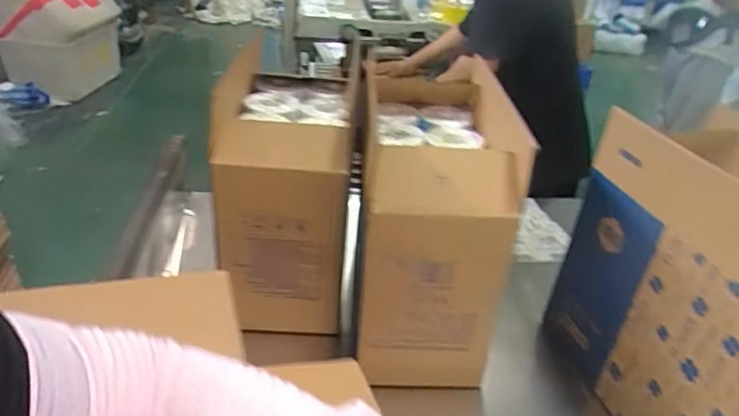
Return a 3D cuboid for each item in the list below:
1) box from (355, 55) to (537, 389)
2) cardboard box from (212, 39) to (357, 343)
[{"bbox_3d":[0.102,0.009,0.973,0.225,0.396,0.425,5,30,3],"label":"box"},{"bbox_3d":[-0.146,-0.026,1.038,0.200,0.358,0.355,3,30,-2],"label":"cardboard box"}]

